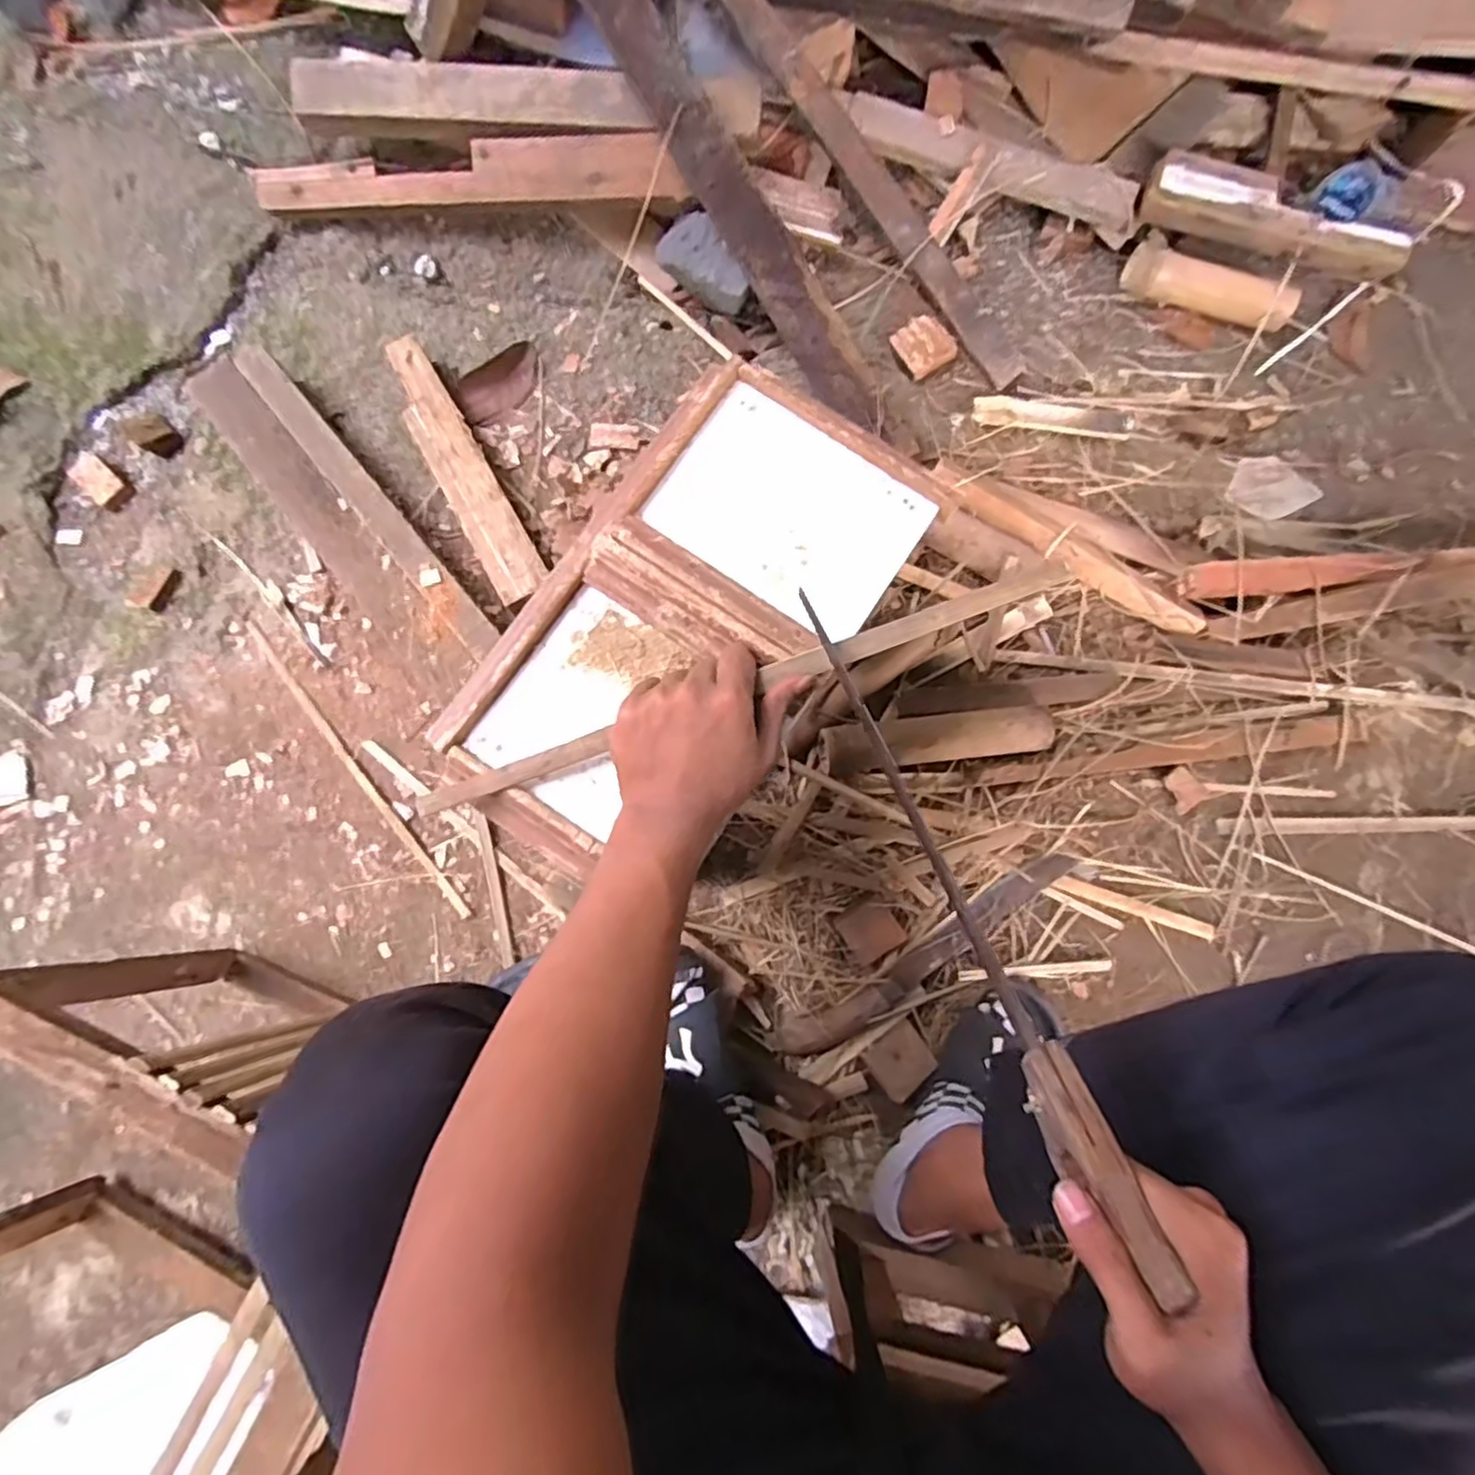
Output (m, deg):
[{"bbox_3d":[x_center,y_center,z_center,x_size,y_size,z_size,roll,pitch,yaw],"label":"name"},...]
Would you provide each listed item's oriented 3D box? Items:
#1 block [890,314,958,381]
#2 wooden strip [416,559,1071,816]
[{"bbox_3d":[0.216,-0.455,0.795,0.064,0.020,0.059,-30,83,-4],"label":"block"},{"bbox_3d":[0.003,-0.031,0.438,0.431,0.016,0.017,-20,80,1],"label":"wooden strip"}]

